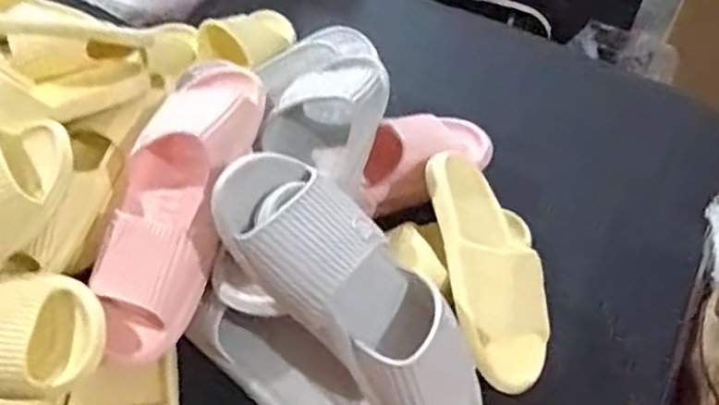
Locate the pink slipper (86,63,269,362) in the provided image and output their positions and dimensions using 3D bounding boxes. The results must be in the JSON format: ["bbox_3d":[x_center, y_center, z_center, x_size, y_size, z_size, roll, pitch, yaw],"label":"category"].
[{"bbox_3d":[-0.174,-0.008,0.606,0.115,0.064,0.303,10,70,6],"label":"pink slipper"}]

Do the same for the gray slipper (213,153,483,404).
[{"bbox_3d":[0.012,0.081,0.538,0.309,0.074,0.112,50,55,-8],"label":"gray slipper"}]

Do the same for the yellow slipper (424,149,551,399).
[{"bbox_3d":[0.125,0.055,0.632,0.088,0.058,0.233,-9,66,-11],"label":"yellow slipper"}]

